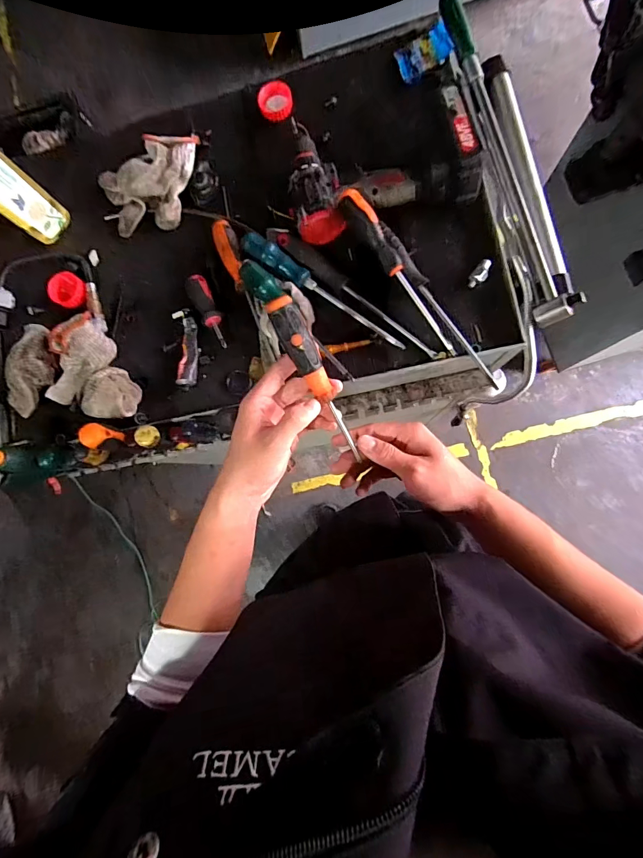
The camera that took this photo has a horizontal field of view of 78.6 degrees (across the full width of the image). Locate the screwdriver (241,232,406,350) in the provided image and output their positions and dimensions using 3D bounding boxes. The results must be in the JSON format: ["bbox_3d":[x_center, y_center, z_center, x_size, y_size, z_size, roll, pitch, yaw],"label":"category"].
[{"bbox_3d":[0.002,-0.170,0.488,0.235,0.029,0.031,33,88,10],"label":"screwdriver"}]

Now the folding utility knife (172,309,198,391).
[{"bbox_3d":[-0.179,-0.108,0.521,0.030,0.019,0.110,-11,82,5],"label":"folding utility knife"}]

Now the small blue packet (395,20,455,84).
[{"bbox_3d":[0.137,-0.497,0.521,0.075,0.011,0.057,-27,81,3],"label":"small blue packet"}]

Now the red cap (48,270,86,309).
[{"bbox_3d":[-0.358,-0.197,0.554,0.056,0.014,0.046,27,87,9],"label":"red cap"}]

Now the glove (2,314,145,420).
[{"bbox_3d":[-0.331,-0.080,0.507,0.172,0.058,0.124,2,83,7],"label":"glove"}]

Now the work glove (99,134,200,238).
[{"bbox_3d":[-0.252,-0.345,0.555,0.138,0.033,0.129,6,84,8],"label":"work glove"}]

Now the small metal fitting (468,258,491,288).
[{"bbox_3d":[0.195,-0.190,0.480,0.018,0.016,0.033,36,88,10],"label":"small metal fitting"}]

